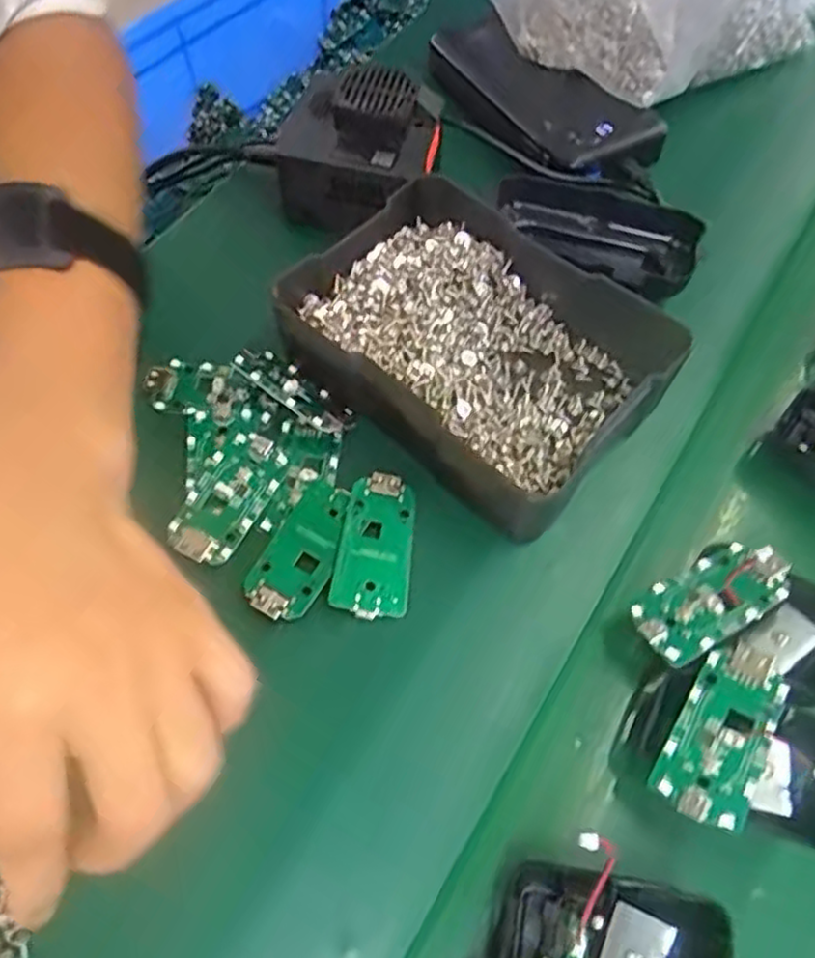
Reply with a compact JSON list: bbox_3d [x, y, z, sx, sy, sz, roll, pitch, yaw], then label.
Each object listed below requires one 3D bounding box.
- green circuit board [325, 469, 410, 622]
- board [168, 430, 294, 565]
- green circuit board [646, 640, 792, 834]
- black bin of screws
[{"bbox_3d":[-0.014,0.028,0.304,0.032,0.005,0.062,6,65,0],"label":"green circuit board"},{"bbox_3d":[-0.079,0.007,0.310,0.032,0.005,0.064,29,61,3],"label":"board"},{"bbox_3d":[0.116,0.092,0.256,0.032,0.006,0.063,25,71,28],"label":"green circuit board"},{"bbox_3d":[0.028,-0.068,0.330,0.170,0.044,0.119,40,70,14],"label":"black bin of screws"}]

